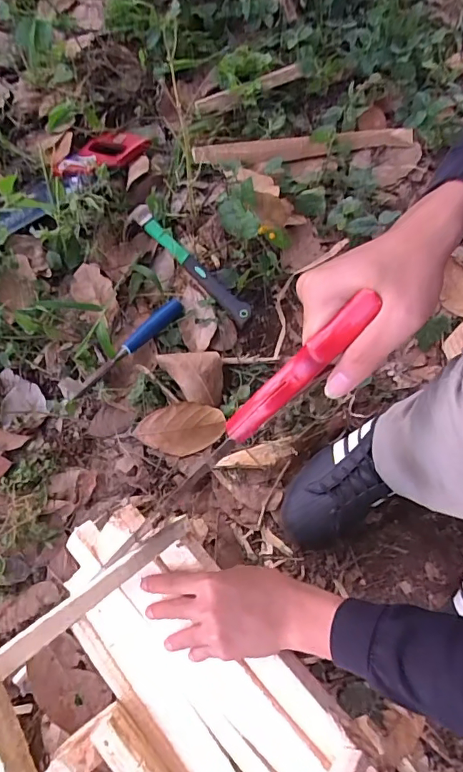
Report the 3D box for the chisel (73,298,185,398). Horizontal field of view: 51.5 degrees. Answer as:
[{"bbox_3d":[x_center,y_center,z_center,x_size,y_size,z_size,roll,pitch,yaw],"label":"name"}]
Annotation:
[{"bbox_3d":[-0.143,-0.055,0.689,0.024,0.024,0.205,39,77,10],"label":"chisel"}]

